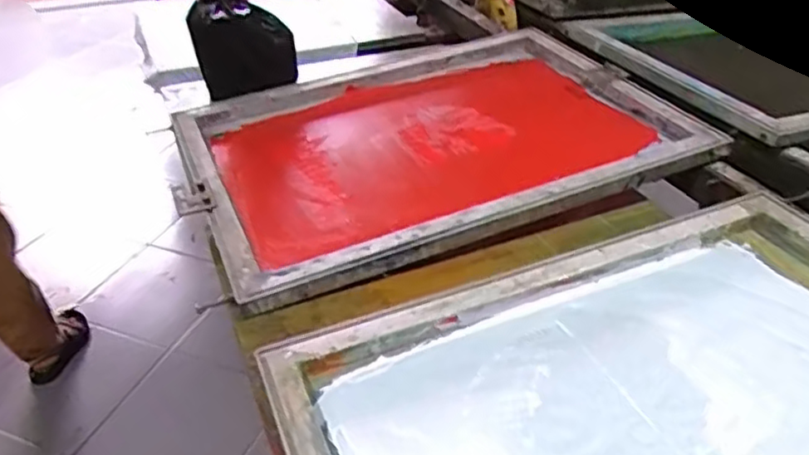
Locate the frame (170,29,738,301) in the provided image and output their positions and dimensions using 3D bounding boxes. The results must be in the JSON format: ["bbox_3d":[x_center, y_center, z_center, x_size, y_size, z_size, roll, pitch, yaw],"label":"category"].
[{"bbox_3d":[0.031,-0.149,1.058,0.719,0.059,0.576,-18,35,-15],"label":"frame"}]

